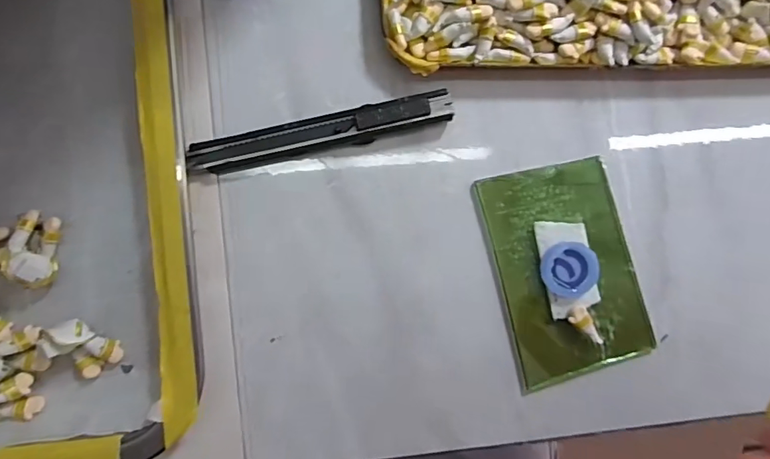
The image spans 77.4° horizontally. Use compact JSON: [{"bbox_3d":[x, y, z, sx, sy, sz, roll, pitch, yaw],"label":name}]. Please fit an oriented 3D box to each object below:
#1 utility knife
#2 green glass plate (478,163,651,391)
[{"bbox_3d":[-0.029,-0.045,0.226,0.122,0.012,0.014,-13,92,-3],"label":"utility knife"},{"bbox_3d":[0.089,0.020,0.235,0.067,0.010,0.102,-15,92,-3],"label":"green glass plate"}]

